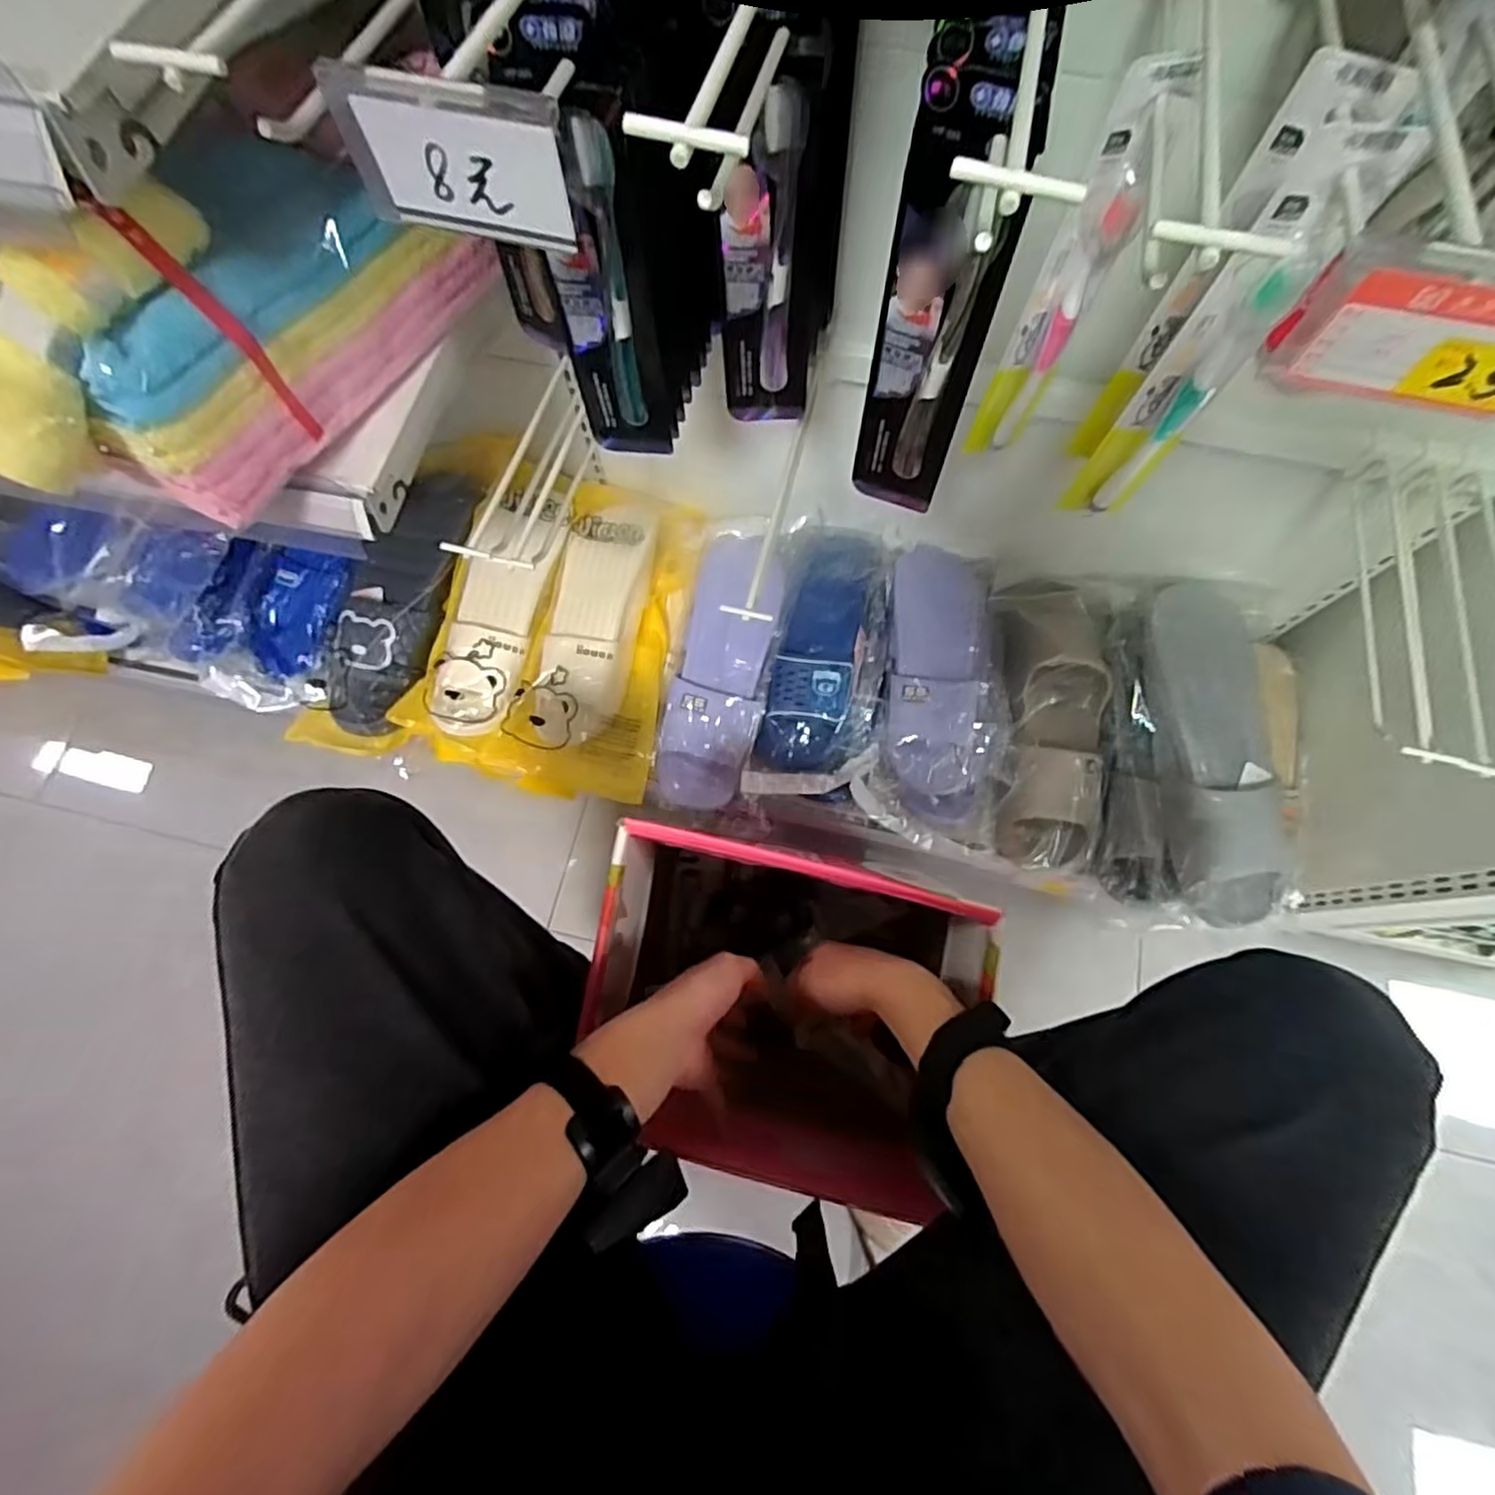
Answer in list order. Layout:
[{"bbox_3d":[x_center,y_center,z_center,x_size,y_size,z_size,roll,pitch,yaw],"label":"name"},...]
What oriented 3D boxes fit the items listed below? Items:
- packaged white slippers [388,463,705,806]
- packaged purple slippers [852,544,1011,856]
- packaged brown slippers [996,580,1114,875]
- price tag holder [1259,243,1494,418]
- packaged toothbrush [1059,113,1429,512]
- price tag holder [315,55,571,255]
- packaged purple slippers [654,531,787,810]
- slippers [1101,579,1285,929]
[{"bbox_3d":[-0.230,-0.153,0.847,0.281,0.105,0.387,11,73,4],"label":"packaged white slippers"},{"bbox_3d":[0.235,-0.068,0.835,0.157,0.073,0.362,3,86,2],"label":"packaged purple slippers"},{"bbox_3d":[0.374,-0.031,0.832,0.129,0.069,0.350,2,85,2],"label":"packaged brown slippers"},{"bbox_3d":[0.215,-0.130,0.214,0.084,0.044,0.015,11,73,4],"label":"price tag holder"},{"bbox_3d":[0.240,-0.203,0.365,0.039,0.221,0.028,40,77,12],"label":"packaged toothbrush"},{"bbox_3d":[-0.099,-0.201,0.236,0.080,0.047,0.010,17,73,6],"label":"price tag holder"},{"bbox_3d":[-0.030,-0.098,0.825,0.108,0.093,0.327,11,73,4],"label":"packaged purple slippers"},{"bbox_3d":[0.516,0.002,0.773,0.173,0.082,0.376,4,73,2],"label":"slippers"}]

